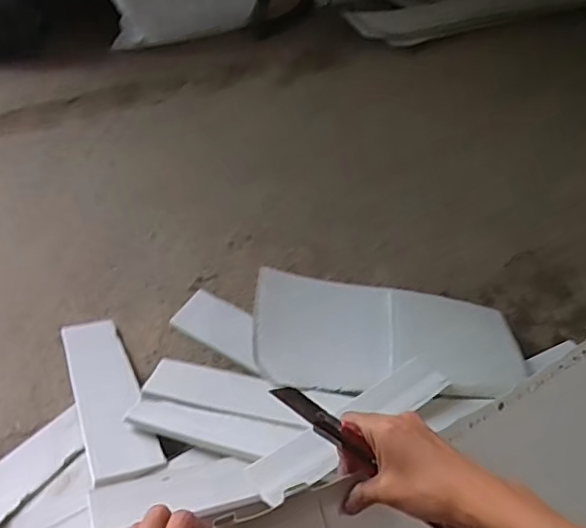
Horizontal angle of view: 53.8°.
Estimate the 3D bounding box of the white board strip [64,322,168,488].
[{"bbox_3d":[-0.237,0.161,0.734,0.078,0.009,0.277,-12,36,-22],"label":"white board strip"}]

